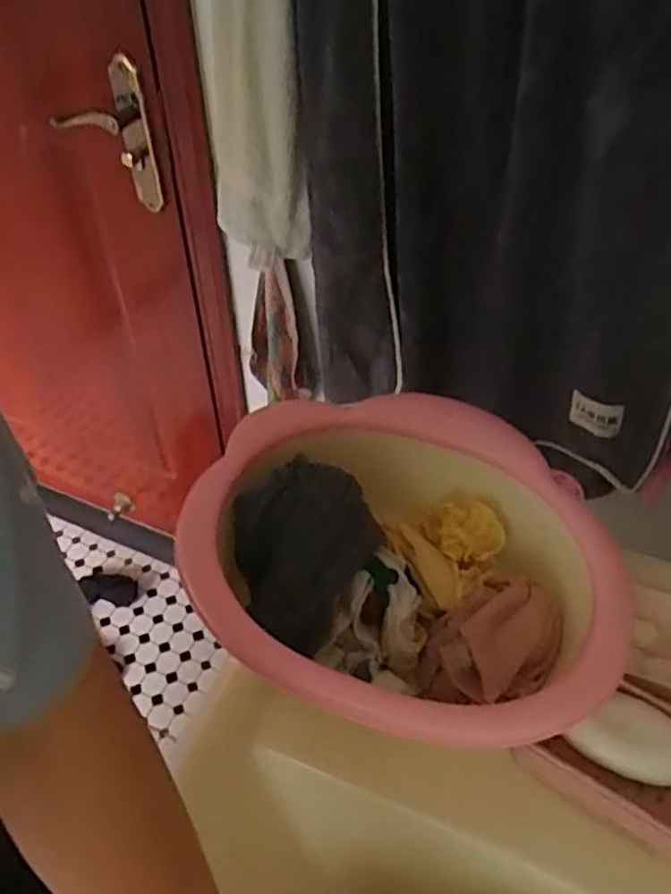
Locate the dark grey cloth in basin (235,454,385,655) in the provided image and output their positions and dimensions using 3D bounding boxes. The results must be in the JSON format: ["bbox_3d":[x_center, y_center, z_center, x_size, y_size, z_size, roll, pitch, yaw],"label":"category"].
[{"bbox_3d":[-0.028,0.074,0.523,0.099,0.054,0.137,23,49,23],"label":"dark grey cloth in basin"}]

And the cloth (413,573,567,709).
[{"bbox_3d":[0.114,0.141,0.513,0.088,0.046,0.100,15,46,17],"label":"cloth"}]

